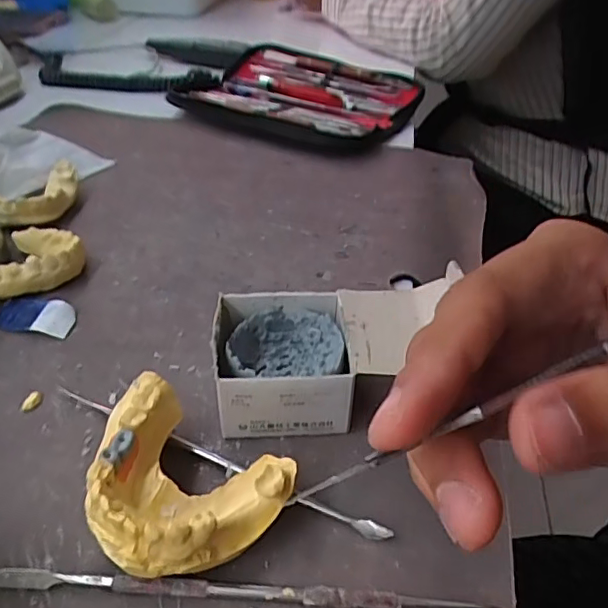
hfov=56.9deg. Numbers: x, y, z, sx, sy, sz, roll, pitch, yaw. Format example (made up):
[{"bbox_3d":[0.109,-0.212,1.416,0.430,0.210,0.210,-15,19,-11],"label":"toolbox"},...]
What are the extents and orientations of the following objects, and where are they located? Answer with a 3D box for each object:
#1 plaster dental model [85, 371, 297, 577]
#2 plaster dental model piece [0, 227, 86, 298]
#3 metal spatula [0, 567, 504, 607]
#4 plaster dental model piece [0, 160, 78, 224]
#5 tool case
[{"bbox_3d":[-0.047,0.064,0.195,0.073,0.037,0.061,21,43,21],"label":"plaster dental model"},{"bbox_3d":[-0.154,-0.026,0.311,0.058,0.020,0.052,-16,41,-20],"label":"plaster dental model piece"},{"bbox_3d":[-0.018,0.094,0.184,0.171,0.006,0.005,2,38,2],"label":"metal spatula"},{"bbox_3d":[-0.181,-0.068,0.361,0.073,0.026,0.046,-19,42,-23],"label":"plaster dental model piece"},{"bbox_3d":[-0.005,-0.206,0.543,0.201,0.027,0.189,16,41,19],"label":"tool case"}]

